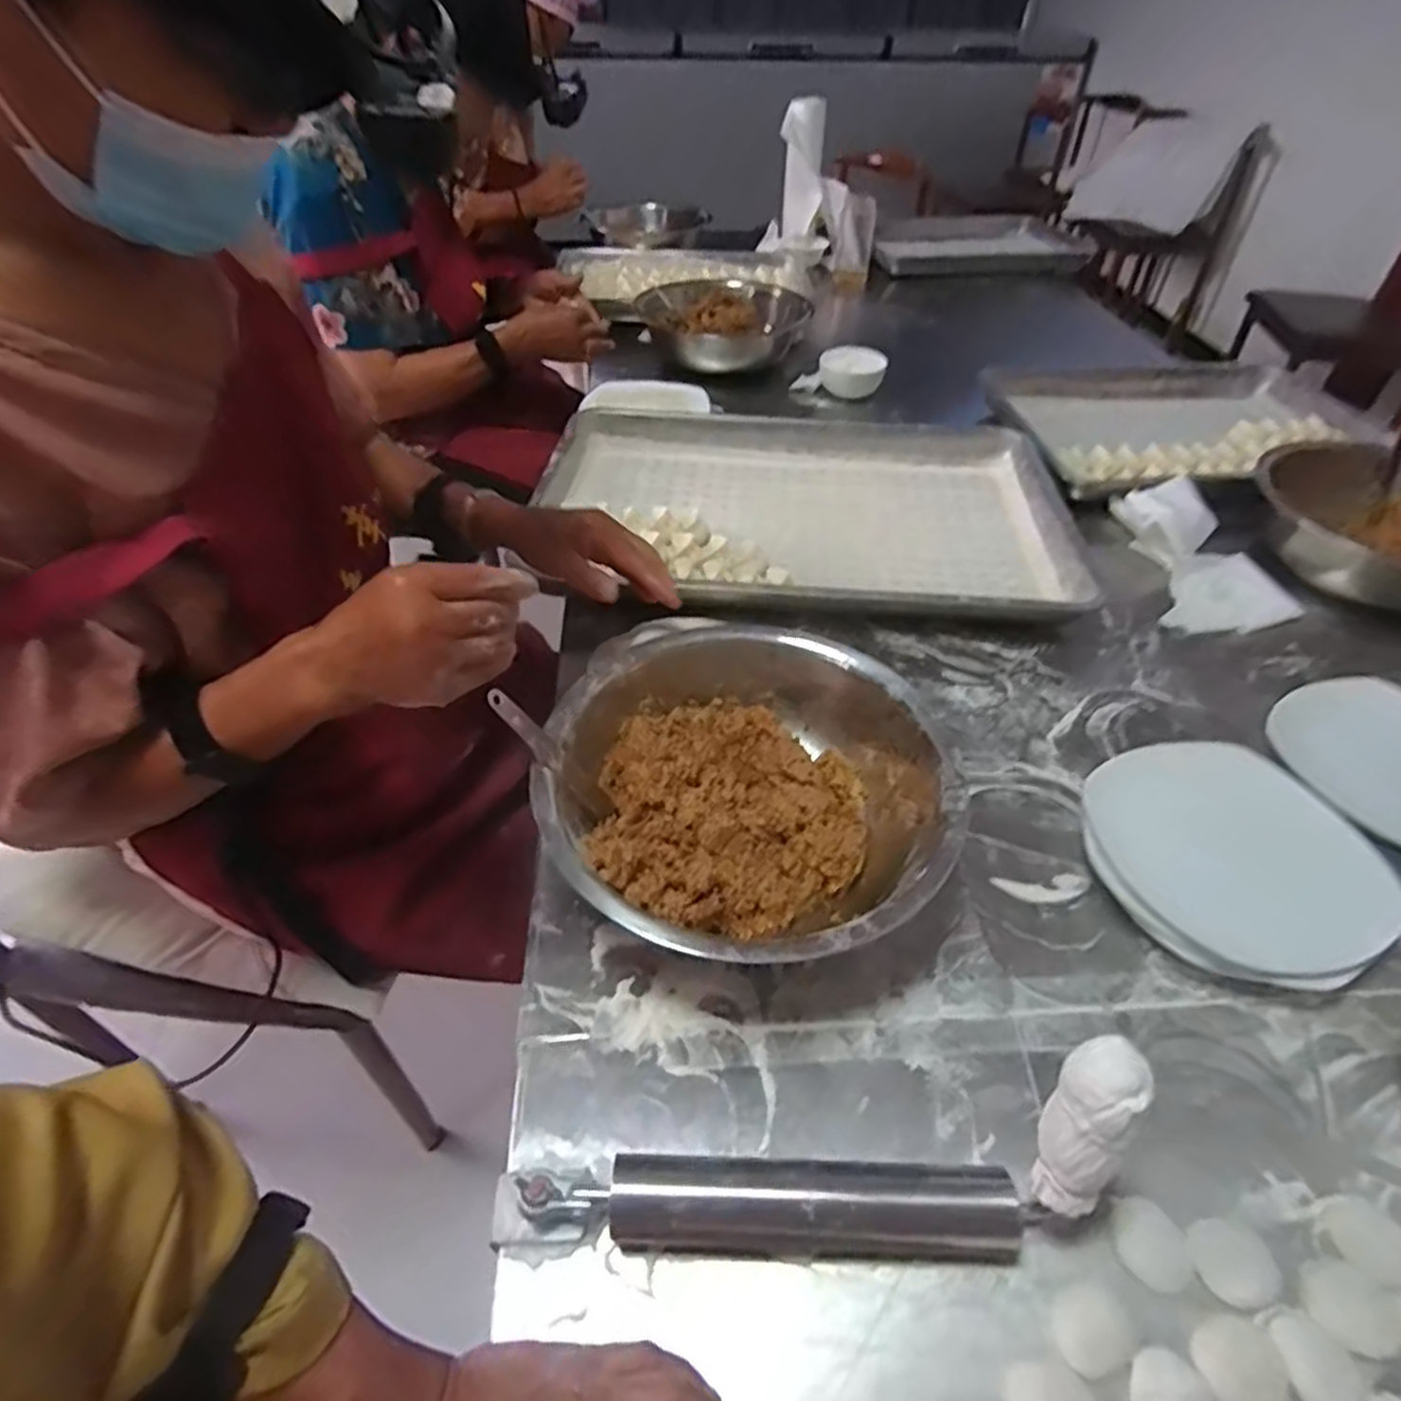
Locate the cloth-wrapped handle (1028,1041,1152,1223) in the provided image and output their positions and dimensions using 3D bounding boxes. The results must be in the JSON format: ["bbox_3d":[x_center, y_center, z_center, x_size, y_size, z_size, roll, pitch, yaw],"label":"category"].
[{"bbox_3d":[0.177,0.198,0.345,0.030,0.090,0.023,17,18,15],"label":"cloth-wrapped handle"}]

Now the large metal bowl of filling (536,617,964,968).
[{"bbox_3d":[0.037,0.066,0.537,0.271,0.084,0.276,0,46,0],"label":"large metal bowl of filling"}]

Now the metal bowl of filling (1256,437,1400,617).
[{"bbox_3d":[0.729,-0.181,0.785,0.211,0.091,0.232,0,46,0],"label":"metal bowl of filling"}]

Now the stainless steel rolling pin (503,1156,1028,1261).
[{"bbox_3d":[0.026,0.256,0.378,0.255,0.041,0.036,1,46,0],"label":"stainless steel rolling pin"}]

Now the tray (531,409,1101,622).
[{"bbox_3d":[0.112,-0.227,0.861,0.568,0.042,0.400,5,46,4],"label":"tray"}]

